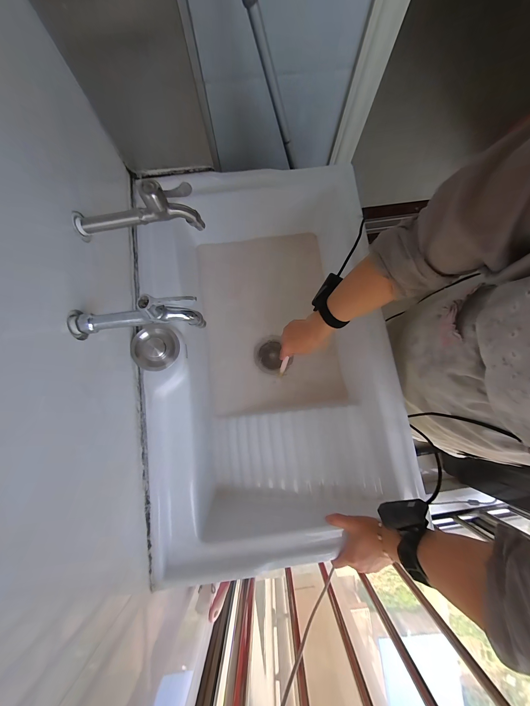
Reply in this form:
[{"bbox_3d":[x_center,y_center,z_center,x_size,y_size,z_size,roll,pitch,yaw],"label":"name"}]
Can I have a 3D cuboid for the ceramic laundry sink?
[{"bbox_3d":[0.003,0.000,0.569,0.517,0.227,0.792,-5,80,-1],"label":"ceramic laundry sink"}]

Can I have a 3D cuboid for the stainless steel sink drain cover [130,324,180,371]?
[{"bbox_3d":[-0.198,-0.010,0.448,0.009,0.087,0.082,0,86,42],"label":"stainless steel sink drain cover"}]

